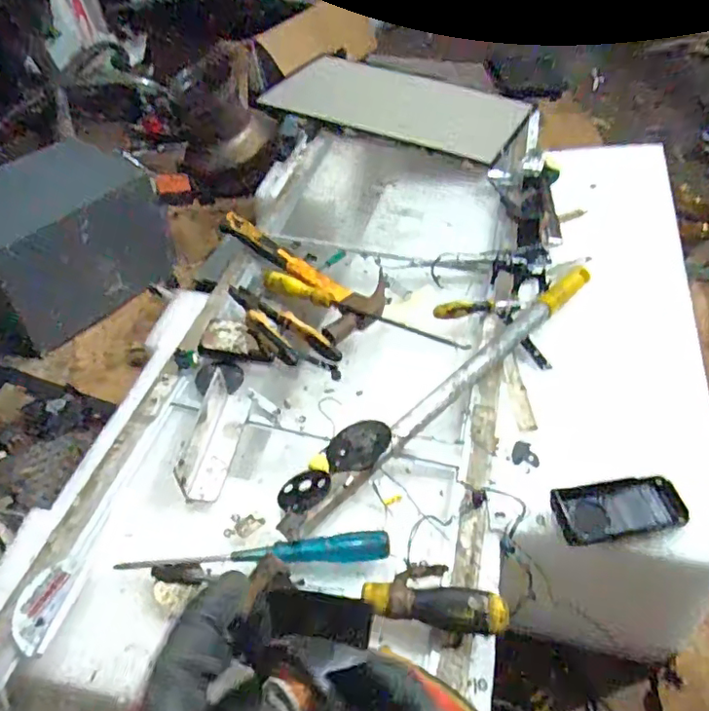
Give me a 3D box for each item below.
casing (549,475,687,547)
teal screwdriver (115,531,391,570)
[{"bbox_3d":[0.255,0.148,0.543,0.118,0.017,0.057,-7,48,-5],"label":"casing"},{"bbox_3d":[-0.089,0.184,0.507,0.242,0.026,0.023,-5,48,-3],"label":"teal screwdriver"}]

